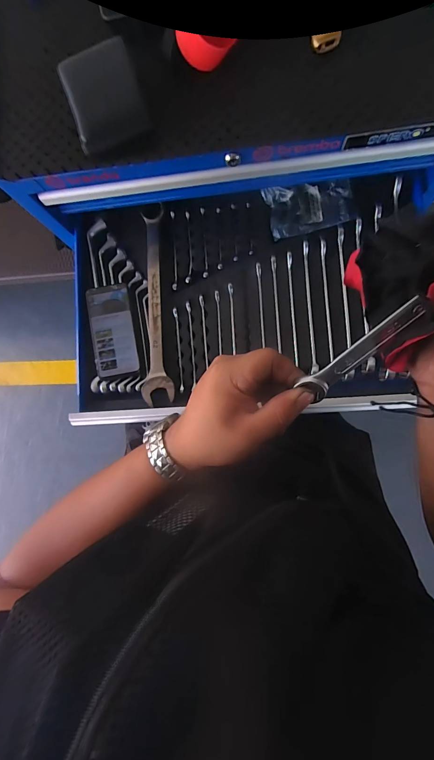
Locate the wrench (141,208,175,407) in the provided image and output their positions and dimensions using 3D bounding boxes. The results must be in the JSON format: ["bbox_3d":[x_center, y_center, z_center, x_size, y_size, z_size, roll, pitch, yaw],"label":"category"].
[{"bbox_3d":[-0.106,-0.132,0.556,0.050,0.026,0.344,-1,90,1],"label":"wrench"}]

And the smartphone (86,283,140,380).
[{"bbox_3d":[-0.182,-0.088,0.561,0.075,0.015,0.160,-8,84,6],"label":"smartphone"}]

